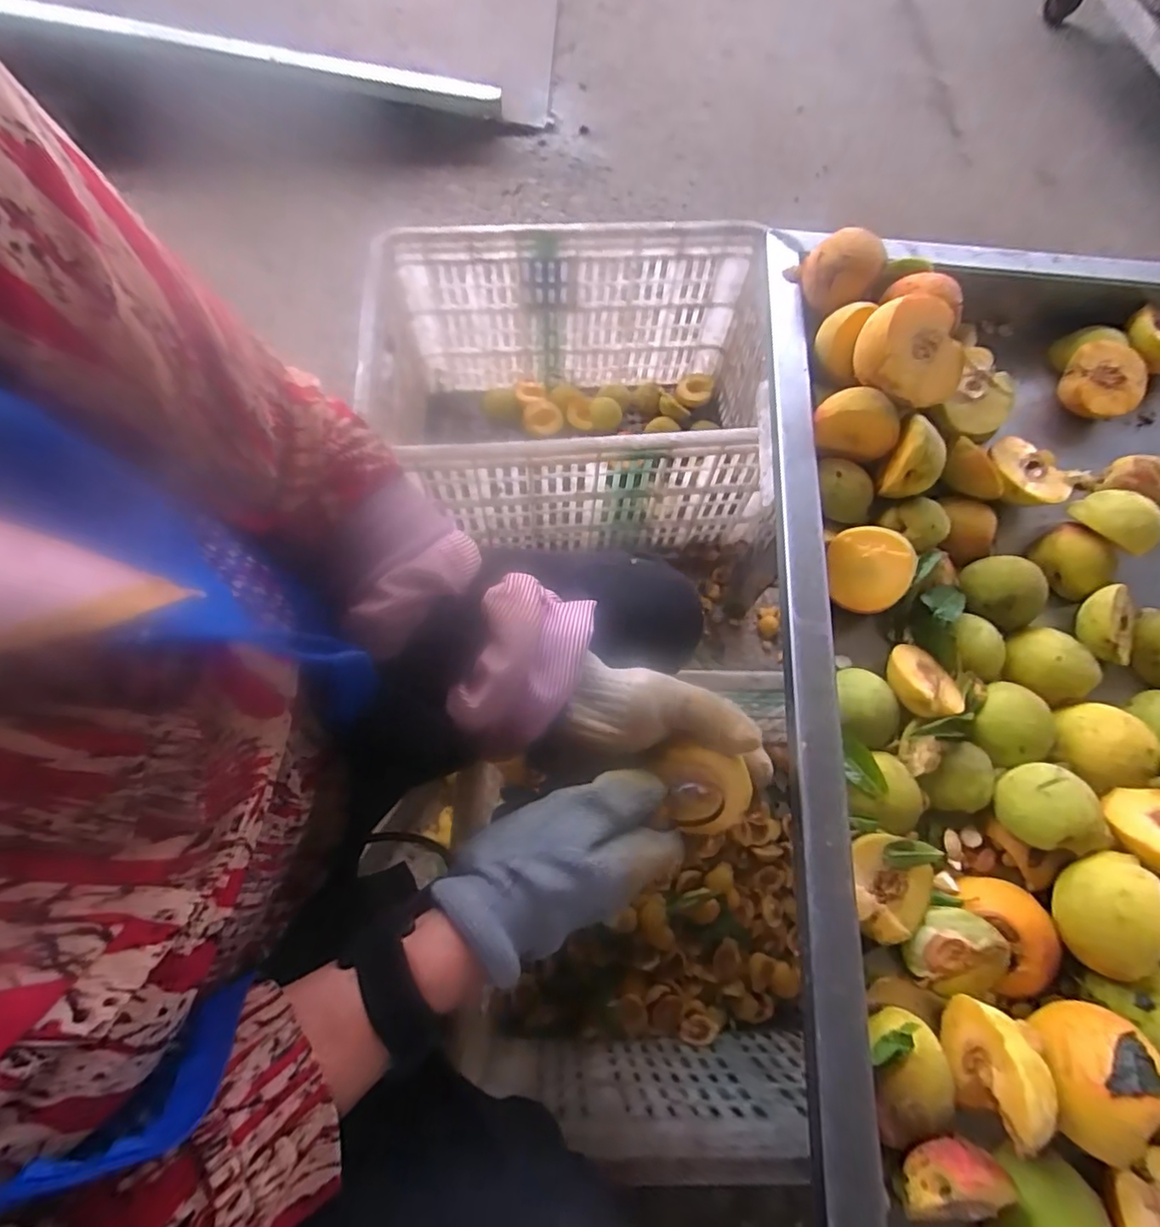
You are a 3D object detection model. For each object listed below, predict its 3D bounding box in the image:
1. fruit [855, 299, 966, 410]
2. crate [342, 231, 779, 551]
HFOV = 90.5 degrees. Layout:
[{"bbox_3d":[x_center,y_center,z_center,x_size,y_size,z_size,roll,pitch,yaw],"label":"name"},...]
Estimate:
[{"bbox_3d":[0.231,-0.183,0.406,0.071,0.033,0.071,-3,98,-21],"label":"fruit"},{"bbox_3d":[-0.005,-0.288,0.806,0.515,0.288,0.360,-1,69,-3],"label":"crate"}]

